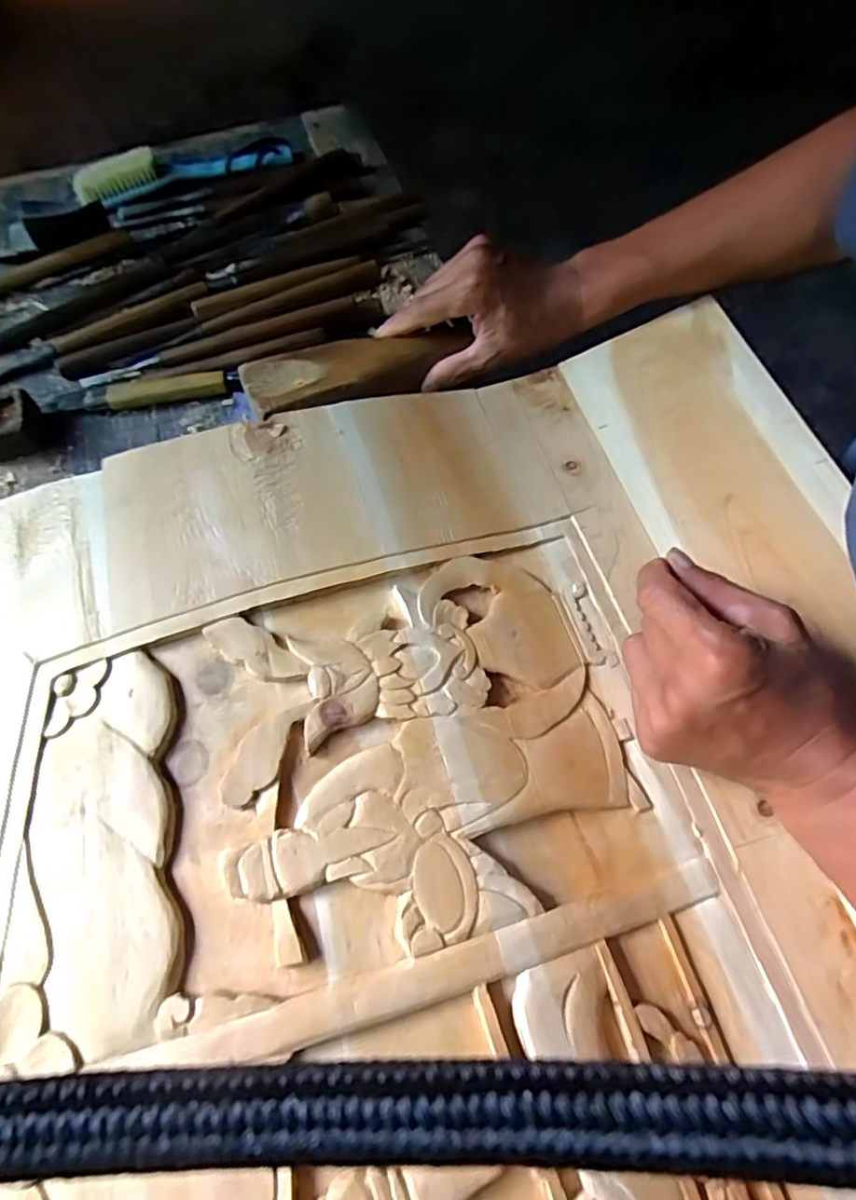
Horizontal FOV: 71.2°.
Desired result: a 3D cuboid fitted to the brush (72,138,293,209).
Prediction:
[{"bbox_3d":[-0.256,-0.458,0.622,0.223,0.027,0.052,-21,67,-7],"label":"brush"}]

